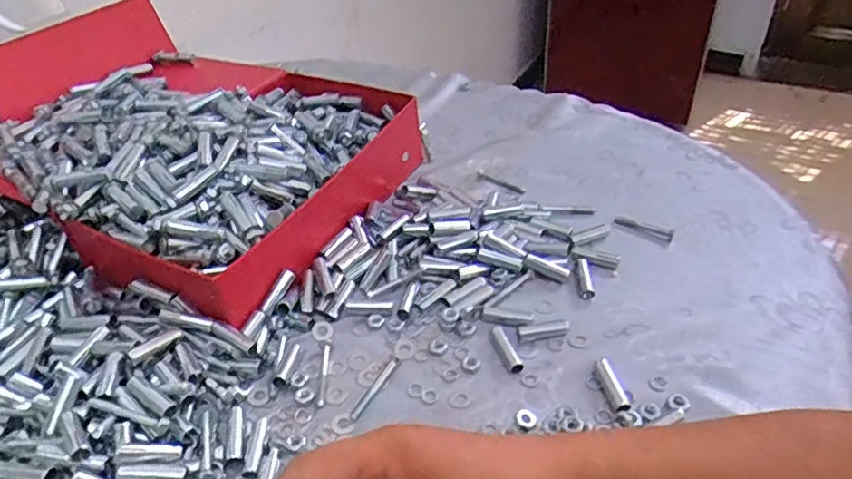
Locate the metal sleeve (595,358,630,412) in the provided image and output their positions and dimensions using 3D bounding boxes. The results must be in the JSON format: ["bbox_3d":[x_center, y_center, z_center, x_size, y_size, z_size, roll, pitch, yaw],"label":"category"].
[{"bbox_3d":[0.132,0.103,0.412,0.013,0.009,0.043,-9,41,-6],"label":"metal sleeve"}]

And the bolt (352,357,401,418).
[{"bbox_3d":[-0.036,0.106,0.430,0.009,0.009,0.057,19,46,25],"label":"bolt"}]

